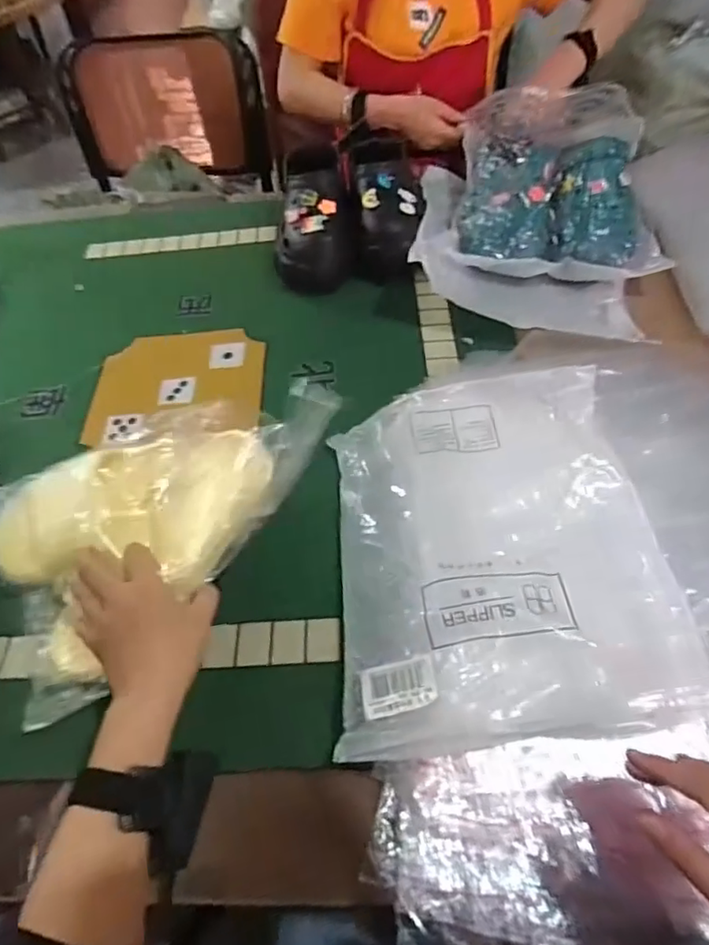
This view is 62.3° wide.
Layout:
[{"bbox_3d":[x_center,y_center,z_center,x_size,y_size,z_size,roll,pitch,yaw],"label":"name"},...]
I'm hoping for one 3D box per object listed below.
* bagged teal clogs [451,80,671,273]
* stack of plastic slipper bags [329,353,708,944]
[{"bbox_3d":[0.281,-0.408,0.814,0.266,0.104,0.308,5,54,8],"label":"bagged teal clogs"},{"bbox_3d":[0.188,0.101,0.501,0.403,0.104,0.503,-4,53,1],"label":"stack of plastic slipper bags"}]

